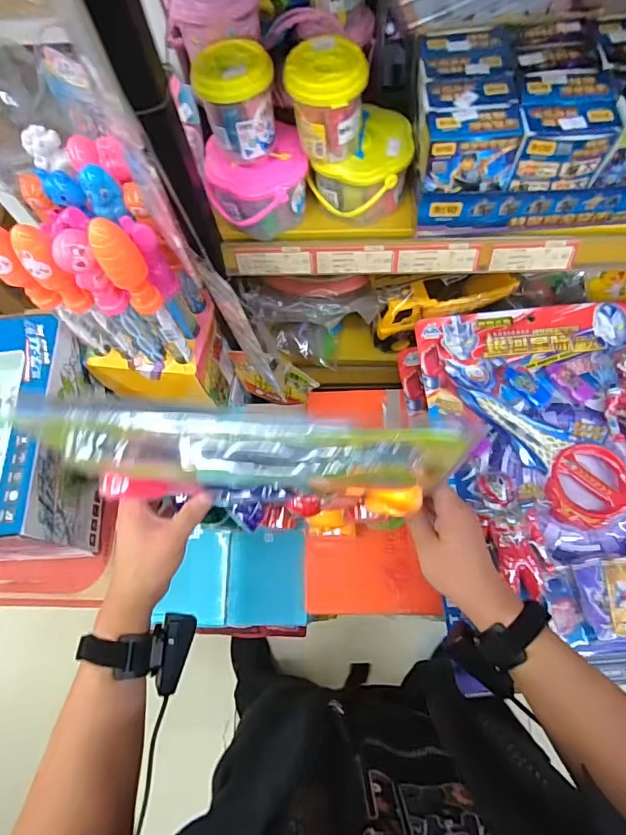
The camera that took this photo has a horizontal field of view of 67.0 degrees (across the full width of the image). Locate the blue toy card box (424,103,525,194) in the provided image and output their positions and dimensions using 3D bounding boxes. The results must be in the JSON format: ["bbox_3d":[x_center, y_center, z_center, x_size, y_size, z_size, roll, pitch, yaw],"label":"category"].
[{"bbox_3d":[0.145,-0.248,0.441,0.078,0.060,0.036,-1,68,2],"label":"blue toy card box"}]

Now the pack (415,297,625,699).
[{"bbox_3d":[0.341,0.056,0.616,0.359,0.045,0.476,0,68,2],"label":"pack"}]

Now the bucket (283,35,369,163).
[{"bbox_3d":[0.012,-0.287,0.437,0.067,0.081,0.067,-1,68,2],"label":"bucket"}]

